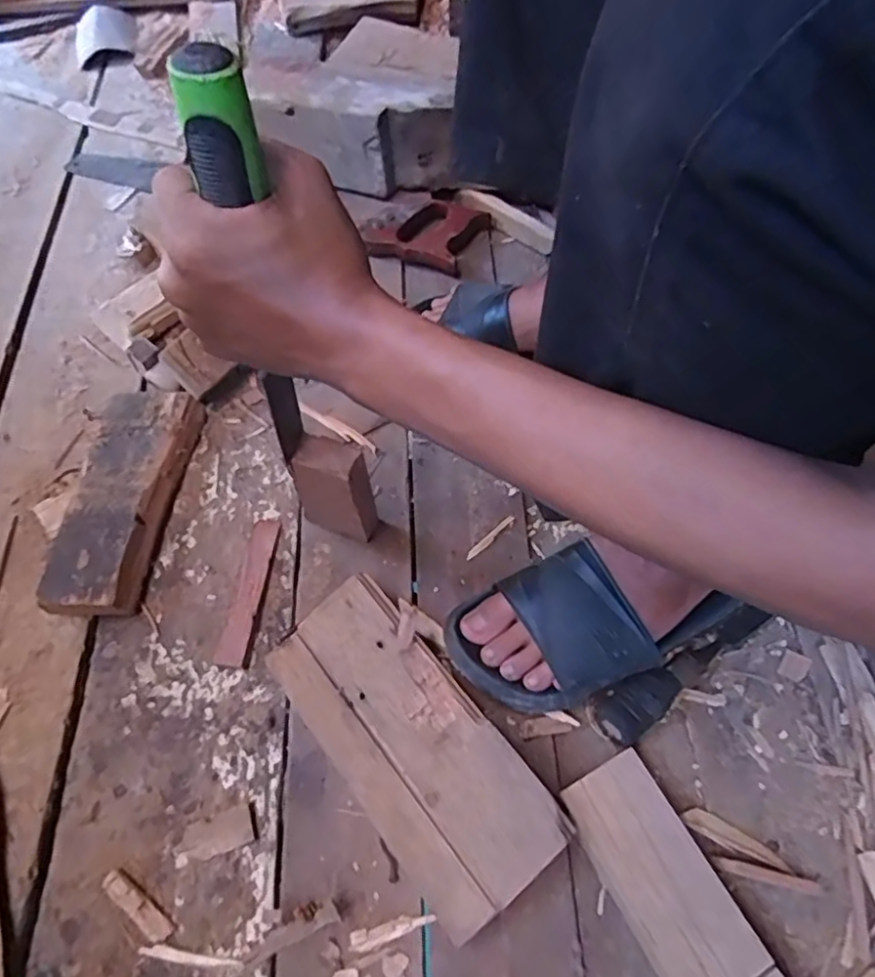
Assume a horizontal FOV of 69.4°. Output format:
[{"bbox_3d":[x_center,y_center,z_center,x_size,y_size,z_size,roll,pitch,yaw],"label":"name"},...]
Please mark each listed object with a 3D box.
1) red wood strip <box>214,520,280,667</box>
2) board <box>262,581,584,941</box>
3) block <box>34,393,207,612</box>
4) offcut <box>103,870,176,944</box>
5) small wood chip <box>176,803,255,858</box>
[{"bbox_3d":[-0.168,0.089,0.565,0.027,0.009,0.136,6,63,4],"label":"red wood strip"},{"bbox_3d":[-0.022,0.180,0.459,0.105,0.024,0.237,-37,67,-17],"label":"board"},{"bbox_3d":[-0.296,0.008,0.601,0.087,0.040,0.224,4,62,3],"label":"block"},{"bbox_3d":[-0.216,0.299,0.453,0.061,0.011,0.016,32,67,17],"label":"offcut"},{"bbox_3d":[-0.167,0.260,0.474,0.059,0.004,0.026,-17,63,-8],"label":"small wood chip"}]

